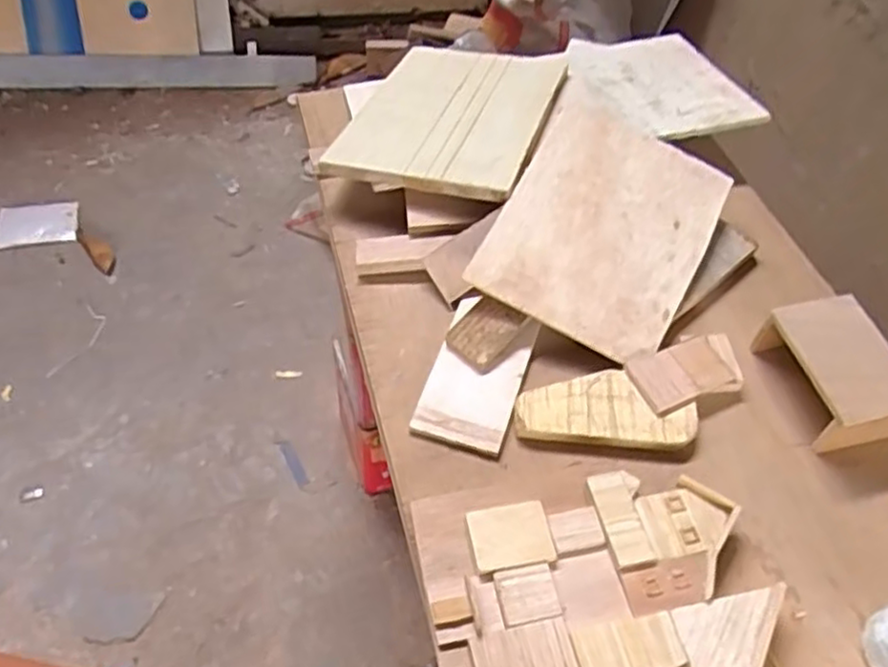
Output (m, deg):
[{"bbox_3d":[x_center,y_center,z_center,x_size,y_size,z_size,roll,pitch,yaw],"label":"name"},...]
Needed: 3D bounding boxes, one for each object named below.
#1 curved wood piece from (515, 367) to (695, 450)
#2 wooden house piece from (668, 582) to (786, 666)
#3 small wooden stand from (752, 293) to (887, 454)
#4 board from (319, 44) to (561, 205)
[{"bbox_3d":[0.155,0.071,0.681,0.166,0.016,0.078,8,53,2],"label":"curved wood piece"},{"bbox_3d":[0.228,0.241,0.554,0.093,0.034,0.063,-8,54,-10],"label":"wooden house piece"},{"bbox_3d":[0.381,0.040,0.693,0.097,0.071,0.136,-9,54,-11],"label":"small wooden stand"},{"bbox_3d":[0.011,-0.281,0.900,0.237,0.021,0.322,10,47,17],"label":"board"}]

